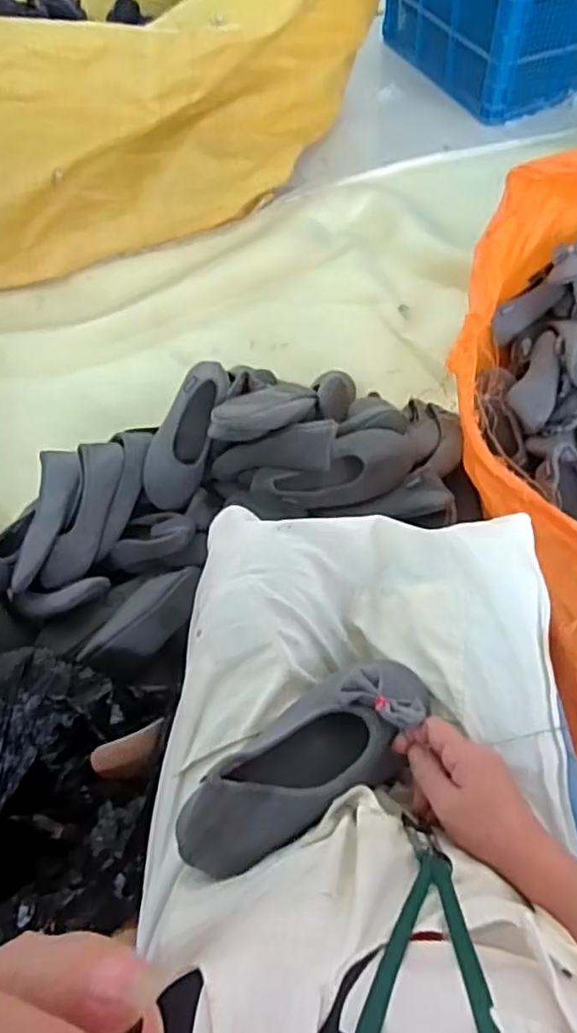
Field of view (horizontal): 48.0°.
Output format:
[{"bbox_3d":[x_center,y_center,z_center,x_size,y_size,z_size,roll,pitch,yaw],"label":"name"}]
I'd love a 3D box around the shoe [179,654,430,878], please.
[{"bbox_3d":[0.023,0.190,0.516,0.231,0.064,0.086,-26,59,-34],"label":"shoe"}]

